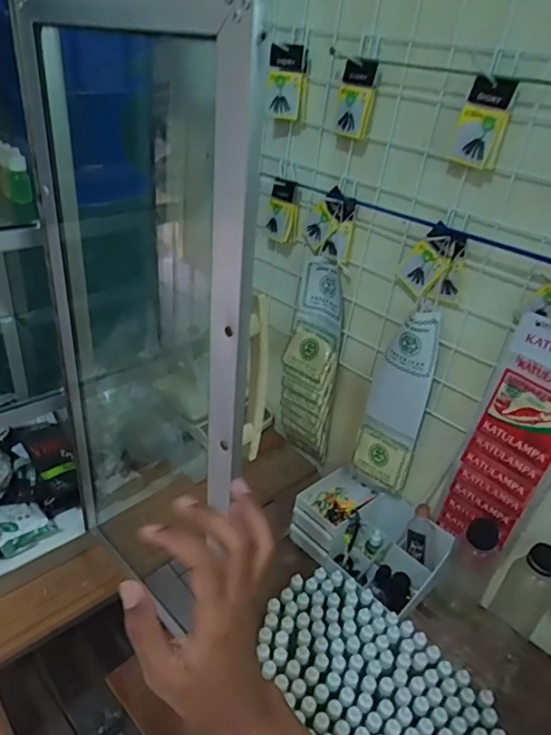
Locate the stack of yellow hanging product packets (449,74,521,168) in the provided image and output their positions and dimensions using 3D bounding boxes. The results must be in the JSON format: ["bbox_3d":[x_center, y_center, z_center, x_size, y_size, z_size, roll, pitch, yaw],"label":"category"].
[{"bbox_3d":[0.242,-0.286,0.610,0.053,0.094,0.018,27,25,29],"label":"stack of yellow hanging product packets"}]

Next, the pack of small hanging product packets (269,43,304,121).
[{"bbox_3d":[0.015,-0.415,0.760,0.052,0.093,0.012,20,31,22],"label":"pack of small hanging product packets"}]

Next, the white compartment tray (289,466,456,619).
[{"bbox_3d":[0.153,0.283,0.869,0.237,0.095,0.147,31,38,32],"label":"white compartment tray"}]

